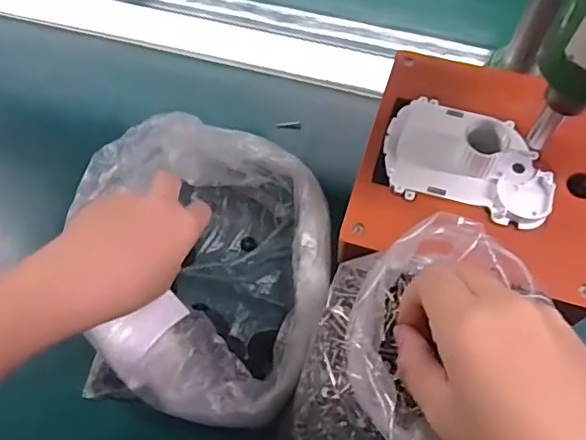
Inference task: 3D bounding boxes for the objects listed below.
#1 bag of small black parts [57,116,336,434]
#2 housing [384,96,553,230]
[{"bbox_3d":[-0.060,0.030,0.381,0.163,0.057,0.189,7,66,5],"label":"bag of small black parts"},{"bbox_3d":[0.108,-0.041,0.346,0.101,0.024,0.068,17,66,10],"label":"housing"}]

